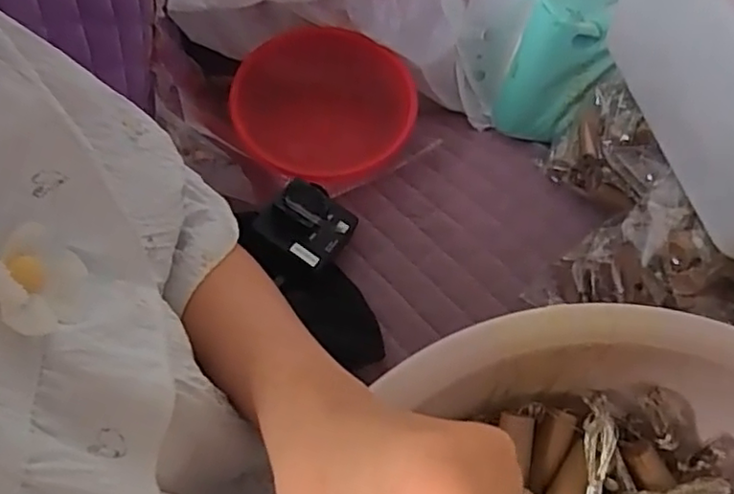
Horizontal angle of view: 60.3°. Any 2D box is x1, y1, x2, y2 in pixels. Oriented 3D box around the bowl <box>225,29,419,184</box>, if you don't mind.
[{"bbox_3d":[-0.041,-0.128,0.655,0.180,0.107,0.164,0,59,0],"label":"bowl"}]

